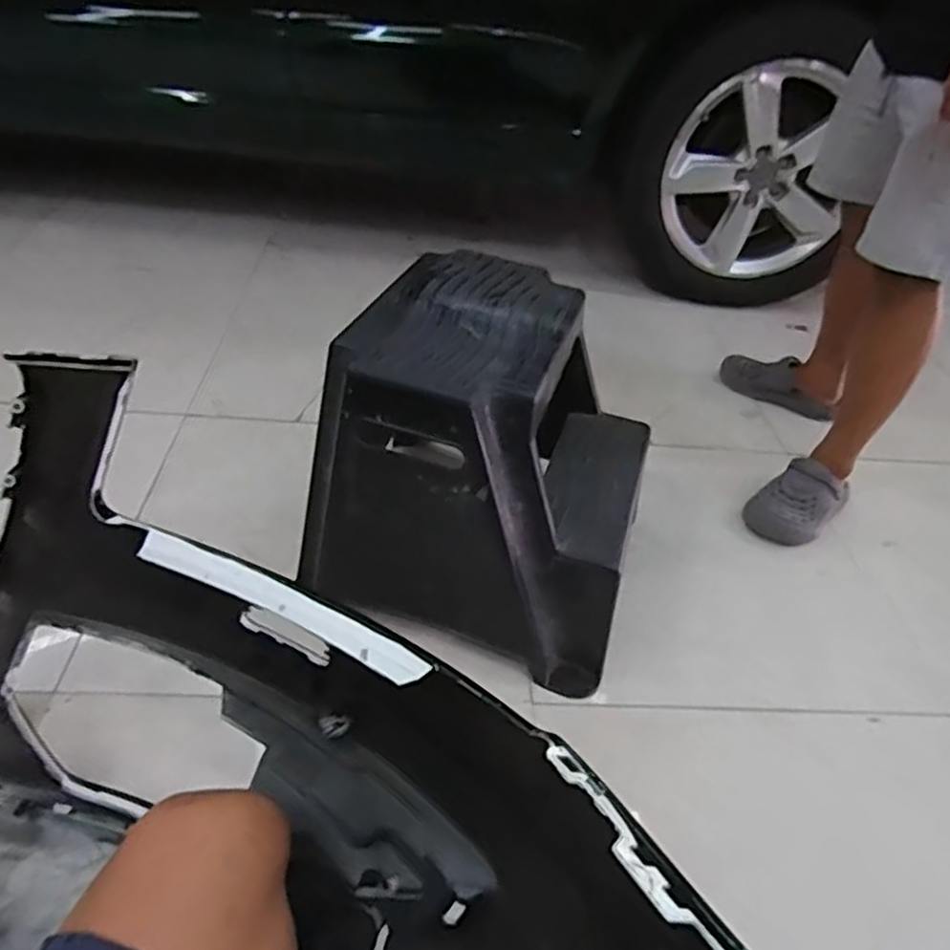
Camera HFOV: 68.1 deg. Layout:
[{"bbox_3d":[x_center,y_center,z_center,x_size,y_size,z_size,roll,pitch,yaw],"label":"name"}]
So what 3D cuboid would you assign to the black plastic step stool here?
[{"bbox_3d":[0.028,-0.032,1.000,0.431,0.391,0.391,15,40,10],"label":"black plastic step stool"}]

